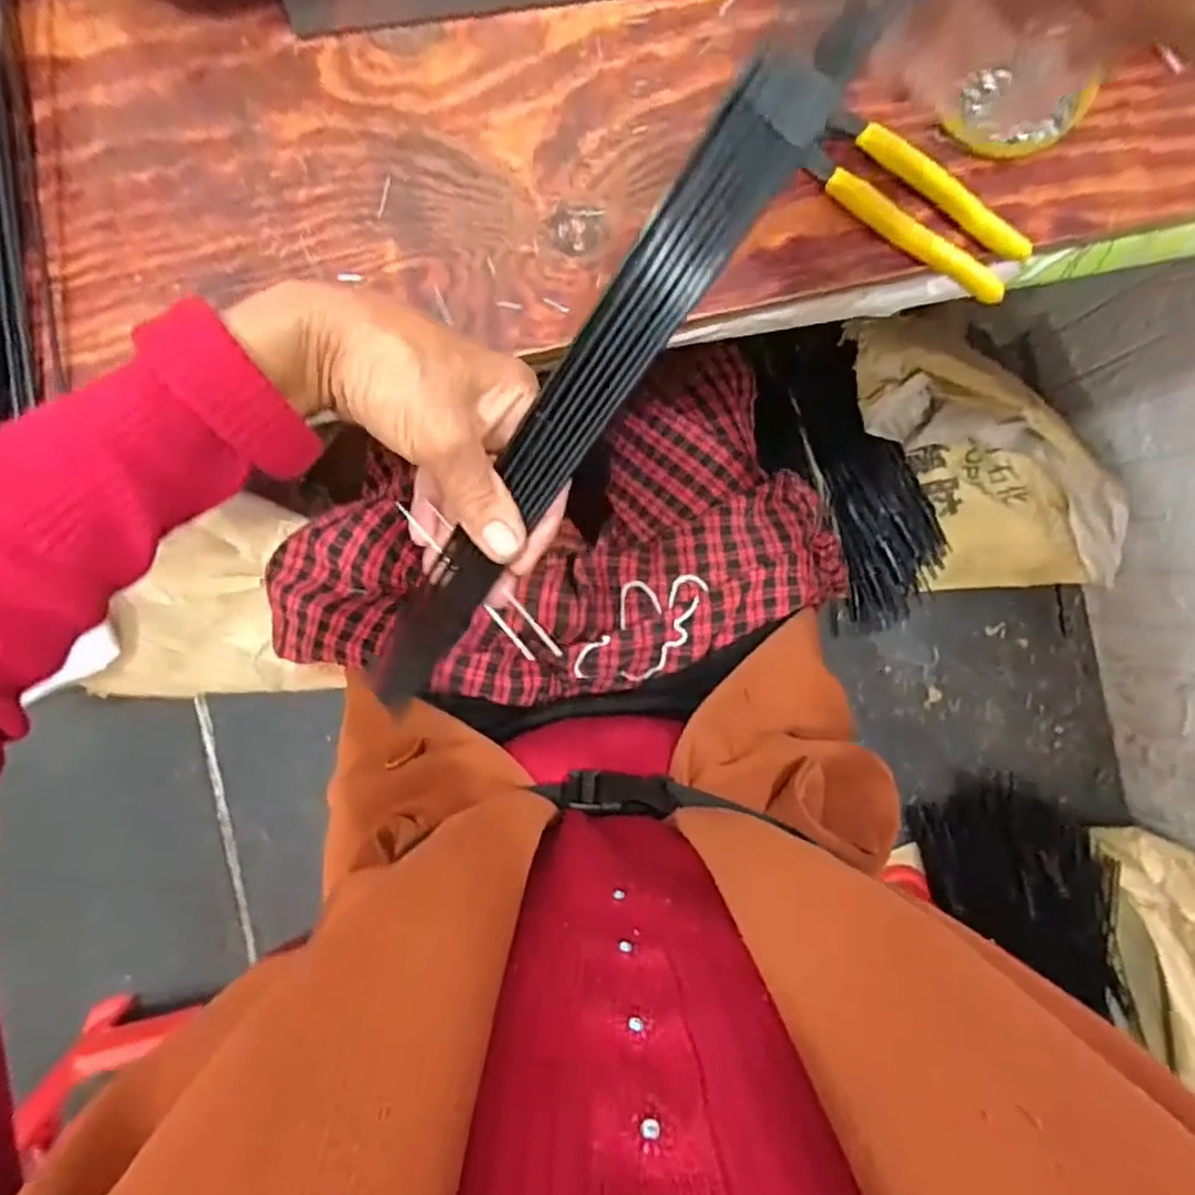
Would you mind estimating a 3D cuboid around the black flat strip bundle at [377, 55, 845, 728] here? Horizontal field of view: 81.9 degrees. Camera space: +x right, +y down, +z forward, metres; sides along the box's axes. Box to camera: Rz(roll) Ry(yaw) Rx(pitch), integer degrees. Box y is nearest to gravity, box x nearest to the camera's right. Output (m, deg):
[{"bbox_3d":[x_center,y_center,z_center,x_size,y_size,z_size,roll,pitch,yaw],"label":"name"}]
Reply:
[{"bbox_3d":[-0.017,-0.068,0.296,0.032,0.015,0.307,38,112,1],"label":"black flat strip bundle"}]

